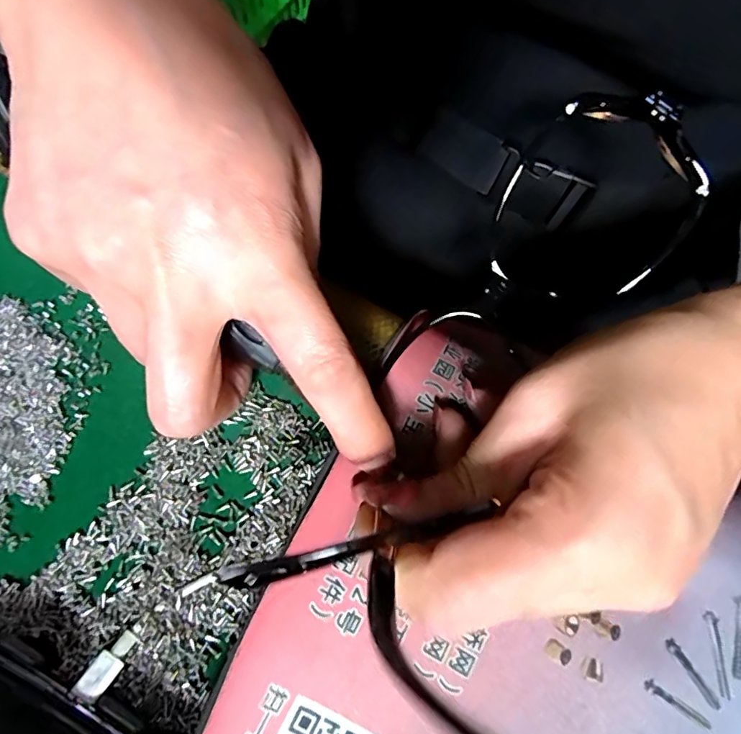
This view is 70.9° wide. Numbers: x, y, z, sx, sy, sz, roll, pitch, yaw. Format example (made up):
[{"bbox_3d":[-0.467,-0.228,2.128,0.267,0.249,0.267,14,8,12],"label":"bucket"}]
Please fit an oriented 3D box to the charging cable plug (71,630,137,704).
[{"bbox_3d":[-0.084,0.095,0.165,0.008,0.004,0.021,29,43,7],"label":"charging cable plug"}]

